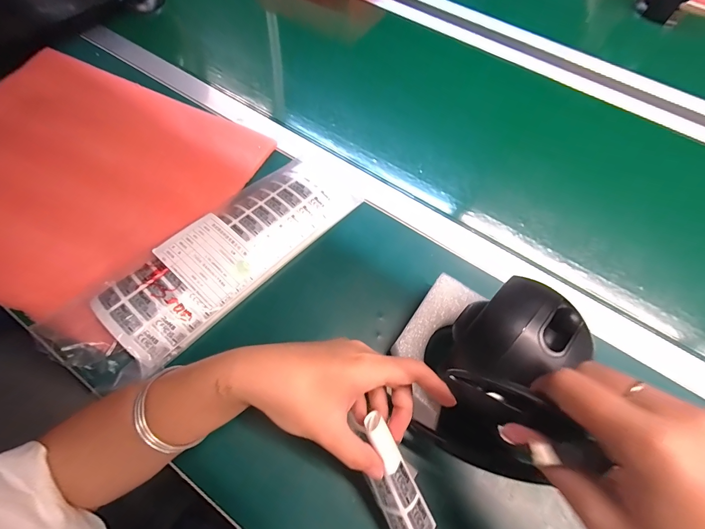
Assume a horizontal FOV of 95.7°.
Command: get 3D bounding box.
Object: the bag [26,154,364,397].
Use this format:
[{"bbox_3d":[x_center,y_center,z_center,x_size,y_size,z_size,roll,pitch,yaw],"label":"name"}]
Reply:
[{"bbox_3d":[-0.148,-0.013,0.360,0.110,0.039,0.334,40,68,16],"label":"bag"}]

